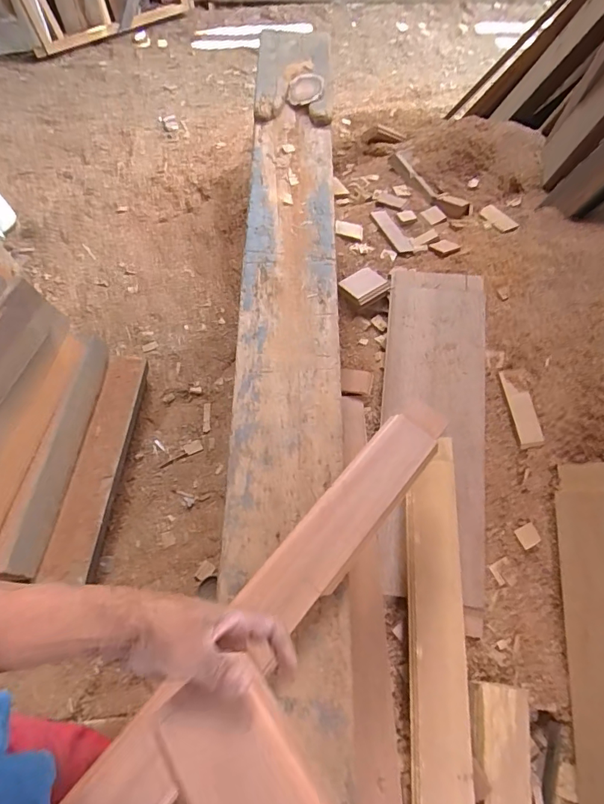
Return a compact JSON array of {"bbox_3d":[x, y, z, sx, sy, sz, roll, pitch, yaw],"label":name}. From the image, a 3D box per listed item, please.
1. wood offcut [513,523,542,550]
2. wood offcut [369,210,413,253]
[{"bbox_3d":[0.412,0.245,0.836,0.037,0.004,0.038,-30,71,1],"label":"wood offcut"},{"bbox_3d":[0.231,-0.443,1.183,0.047,0.010,0.176,-19,63,-11],"label":"wood offcut"}]

